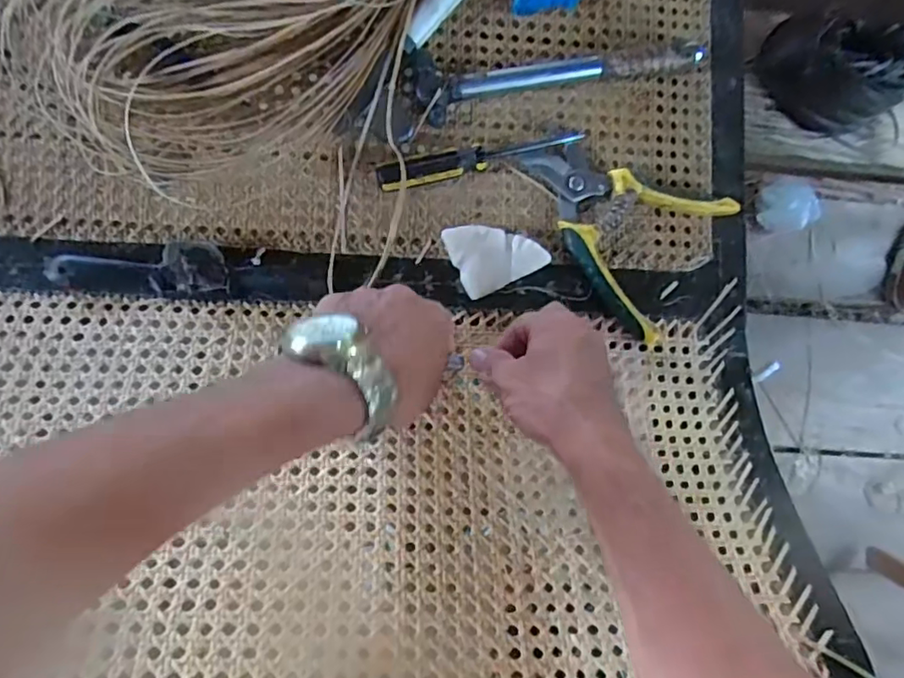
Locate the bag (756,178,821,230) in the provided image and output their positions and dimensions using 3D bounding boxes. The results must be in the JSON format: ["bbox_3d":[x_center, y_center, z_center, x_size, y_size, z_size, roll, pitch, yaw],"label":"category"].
[{"bbox_3d":[0.748,-0.292,1.283,0.134,0.065,0.100,4,82,-6],"label":"bag"}]

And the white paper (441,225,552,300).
[{"bbox_3d":[0.034,-0.070,0.460,0.068,0.018,0.056,-26,86,-9],"label":"white paper"}]

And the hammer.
[{"bbox_3d":[0.066,-0.222,0.483,0.299,0.040,0.061,-12,84,-8],"label":"hammer"}]

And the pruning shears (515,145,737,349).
[{"bbox_3d":[0.128,-0.096,0.474,0.161,0.021,0.130,34,80,-1],"label":"pruning shears"}]

